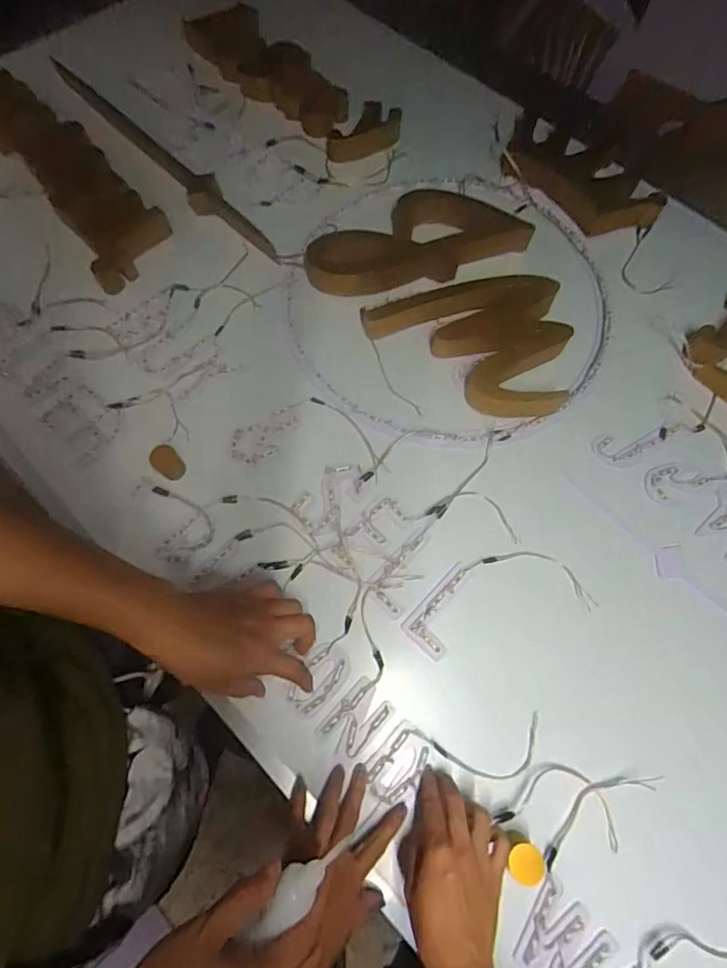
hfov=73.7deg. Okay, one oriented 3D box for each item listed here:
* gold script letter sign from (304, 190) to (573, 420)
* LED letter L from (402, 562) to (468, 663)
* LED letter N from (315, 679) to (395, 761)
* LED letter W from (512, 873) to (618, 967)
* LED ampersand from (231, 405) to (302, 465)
[{"bbox_3d":[0.150,-0.301,0.729,0.430,0.048,0.297,36,72,12],"label":"gold script letter sign"},{"bbox_3d":[0.100,0.152,0.580,0.057,0.004,0.106,42,74,13],"label":"LED letter L"},{"bbox_3d":[-0.007,0.260,0.537,0.051,0.004,0.074,42,74,13],"label":"LED letter N"},{"bbox_3d":[0.193,0.448,0.469,0.077,0.012,0.076,41,74,13],"label":"LED letter W"},{"bbox_3d":[-0.129,-0.064,0.653,0.105,0.007,0.057,-25,72,-10],"label":"LED ampersand"}]

